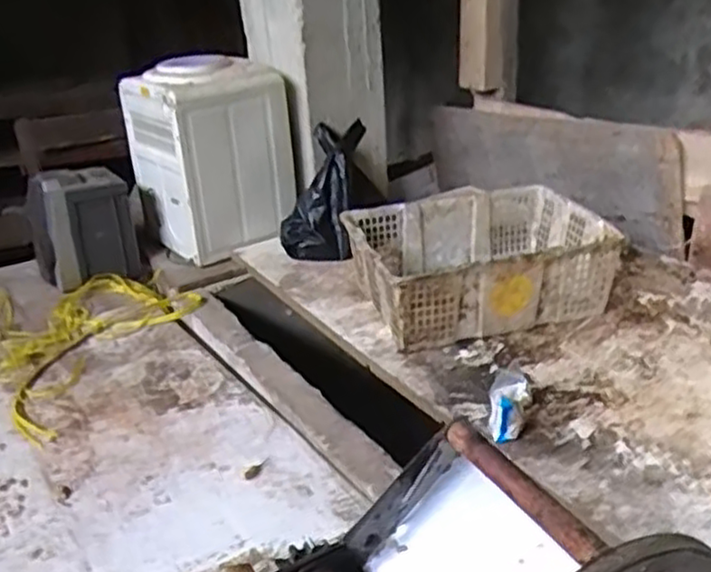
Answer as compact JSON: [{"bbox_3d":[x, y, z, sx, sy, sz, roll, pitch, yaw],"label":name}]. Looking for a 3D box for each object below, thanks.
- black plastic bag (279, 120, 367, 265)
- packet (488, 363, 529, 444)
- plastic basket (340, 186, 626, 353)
[{"bbox_3d":[-0.069,-0.224,1.689,0.155,0.341,0.087,20,7,43],"label":"black plastic bag"},{"bbox_3d":[0.235,0.176,1.109,0.061,0.054,0.151,3,38,15],"label":"packet"},{"bbox_3d":[0.247,-0.041,1.463,0.473,0.171,0.337,-9,27,-11],"label":"plastic basket"}]

